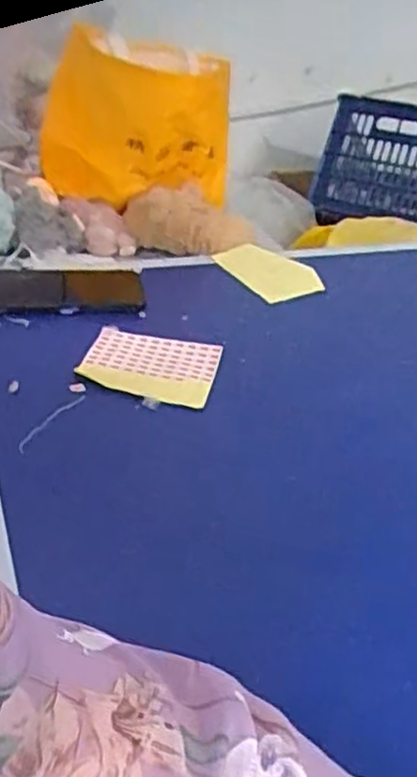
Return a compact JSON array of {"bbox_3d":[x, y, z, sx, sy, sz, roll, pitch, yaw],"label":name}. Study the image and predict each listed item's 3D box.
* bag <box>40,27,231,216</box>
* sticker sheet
[{"bbox_3d":[-0.089,-0.323,0.877,0.205,0.171,0.182,28,40,31],"label":"bag"},{"bbox_3d":[-0.054,-0.018,0.654,0.118,0.013,0.089,9,38,7],"label":"sticker sheet"}]

